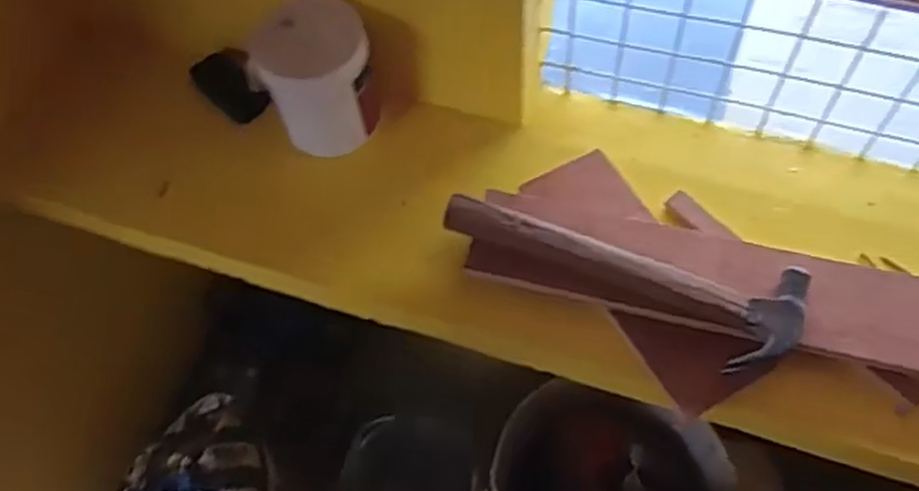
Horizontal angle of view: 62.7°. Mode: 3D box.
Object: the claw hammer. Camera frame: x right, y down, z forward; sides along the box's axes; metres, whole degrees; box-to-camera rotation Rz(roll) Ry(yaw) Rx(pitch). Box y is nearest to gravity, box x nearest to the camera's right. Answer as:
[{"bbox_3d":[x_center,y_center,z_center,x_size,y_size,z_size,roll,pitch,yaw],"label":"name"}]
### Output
[{"bbox_3d":[0.153,0.013,0.730,0.343,0.029,0.115,22,63,16],"label":"claw hammer"}]

